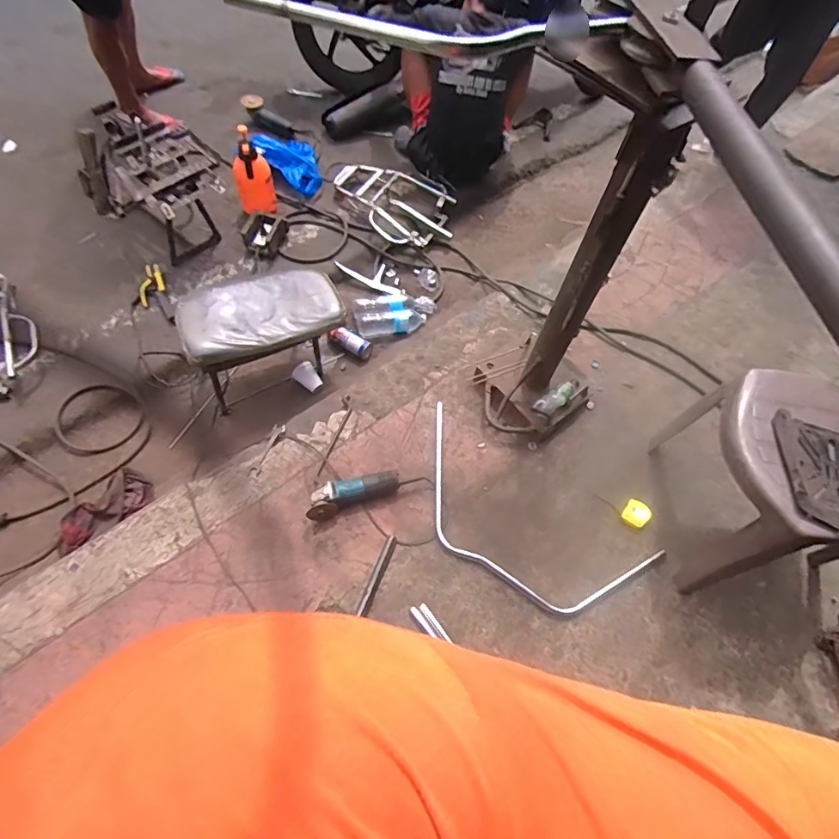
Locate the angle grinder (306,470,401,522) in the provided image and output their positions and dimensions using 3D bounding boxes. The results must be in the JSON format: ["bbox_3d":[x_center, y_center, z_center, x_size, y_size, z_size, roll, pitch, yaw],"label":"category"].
[{"bbox_3d":[-0.185,0.202,1.359,0.268,0.068,0.084,-20,64,-15],"label":"angle grinder"}]

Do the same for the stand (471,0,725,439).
[{"bbox_3d":[0.366,-0.315,1.145,0.331,1.007,0.379,30,63,12],"label":"stand"}]

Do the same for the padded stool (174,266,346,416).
[{"bbox_3d":[-0.508,-0.286,1.623,0.488,0.315,0.276,-21,65,-16],"label":"padded stool"}]

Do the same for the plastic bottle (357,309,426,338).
[{"bbox_3d":[-0.105,-0.374,1.849,0.259,0.081,0.092,-7,61,-8],"label":"plastic bottle"}]

